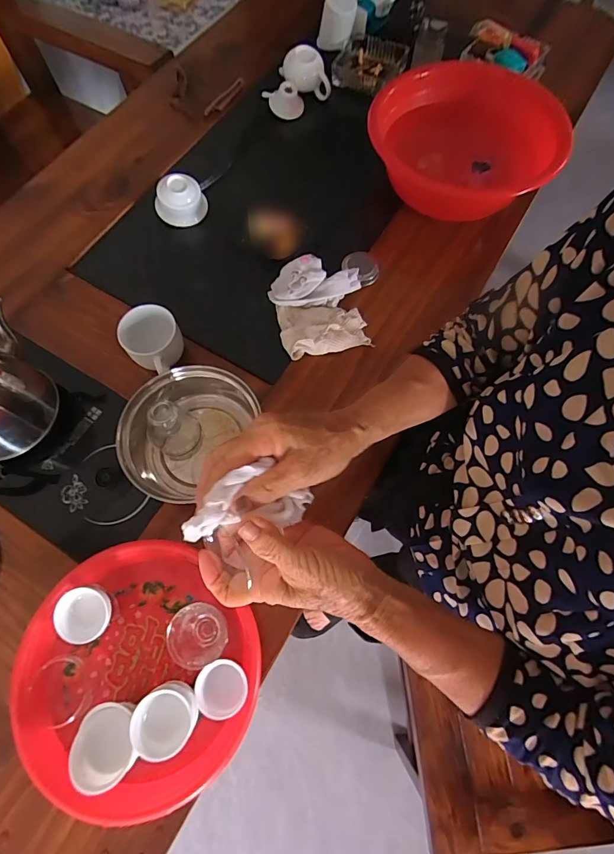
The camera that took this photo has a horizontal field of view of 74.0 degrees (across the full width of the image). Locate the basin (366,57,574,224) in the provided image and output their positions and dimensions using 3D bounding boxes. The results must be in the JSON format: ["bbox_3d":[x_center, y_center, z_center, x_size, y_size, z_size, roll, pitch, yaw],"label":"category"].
[{"bbox_3d":[0.268,-0.476,0.676,0.285,0.093,0.274,0,70,0],"label":"basin"}]

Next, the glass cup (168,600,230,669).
[{"bbox_3d":[-0.119,0.230,0.447,0.061,0.047,0.060,0,72,0],"label":"glass cup"}]

